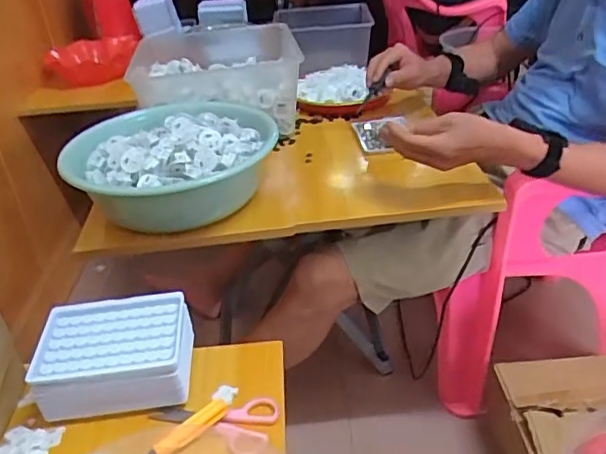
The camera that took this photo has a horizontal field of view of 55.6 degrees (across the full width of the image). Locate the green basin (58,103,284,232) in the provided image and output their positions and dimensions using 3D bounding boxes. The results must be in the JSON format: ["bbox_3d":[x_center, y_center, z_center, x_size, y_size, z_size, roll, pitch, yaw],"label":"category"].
[{"bbox_3d":[-0.175,-0.085,0.819,0.257,0.106,0.272,-3,32,2],"label":"green basin"}]

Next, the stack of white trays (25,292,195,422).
[{"bbox_3d":[-0.175,0.120,0.548,0.139,0.052,0.106,-6,32,-4],"label":"stack of white trays"}]

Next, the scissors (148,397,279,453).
[{"bbox_3d":[-0.081,0.175,0.504,0.114,0.013,0.062,1,32,7],"label":"scissors"}]

